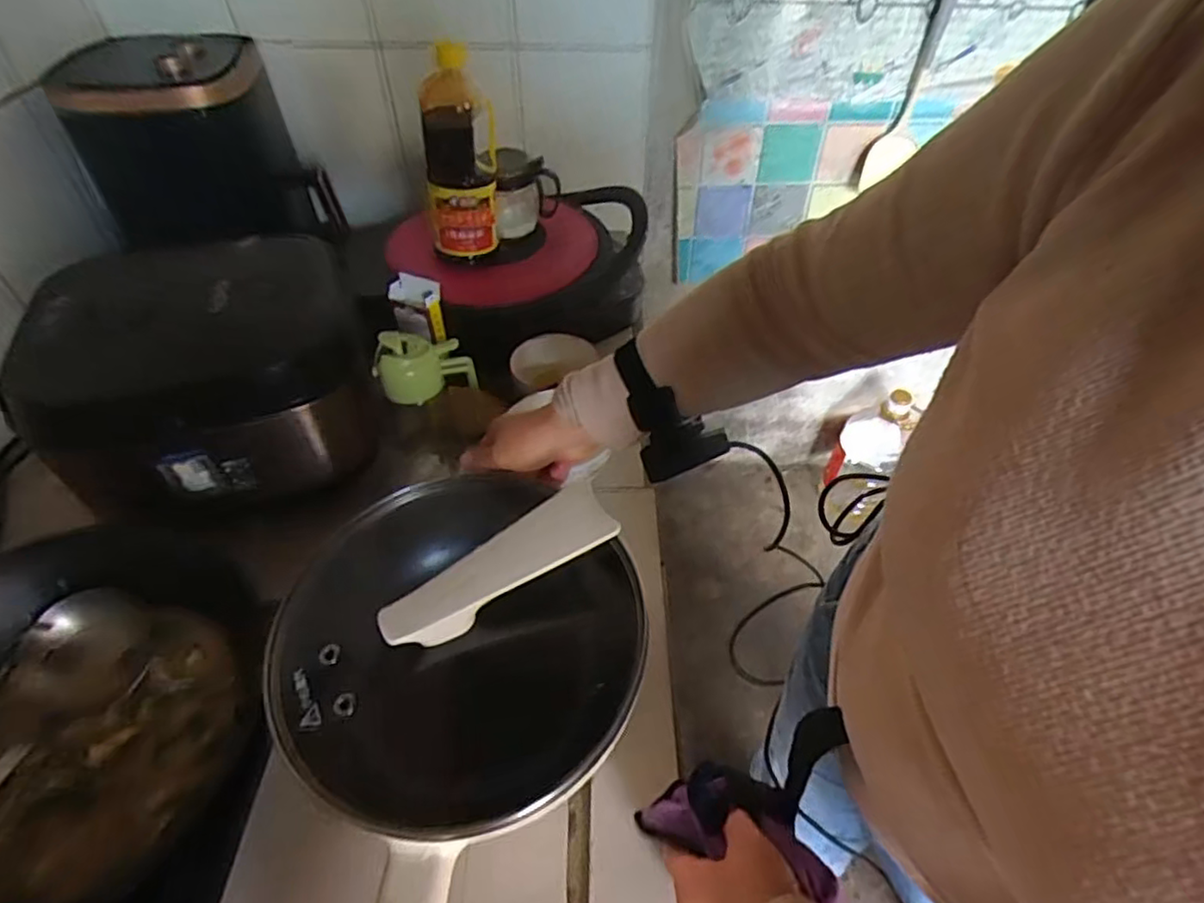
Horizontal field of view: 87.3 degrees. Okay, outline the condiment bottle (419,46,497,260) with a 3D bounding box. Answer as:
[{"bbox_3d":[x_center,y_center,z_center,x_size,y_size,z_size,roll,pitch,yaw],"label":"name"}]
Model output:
[{"bbox_3d":[-0.173,-0.348,0.768,0.084,0.200,0.070,-3,48,-4],"label":"condiment bottle"}]

